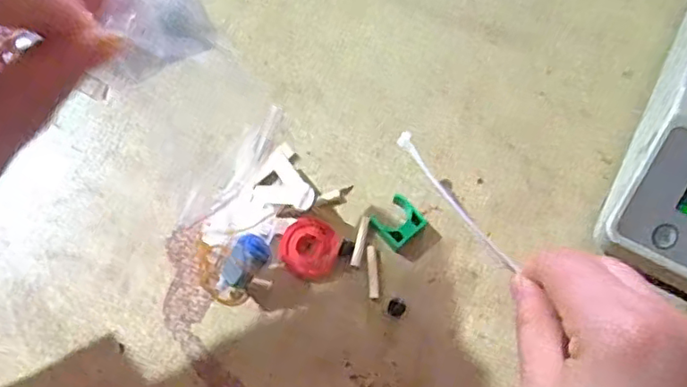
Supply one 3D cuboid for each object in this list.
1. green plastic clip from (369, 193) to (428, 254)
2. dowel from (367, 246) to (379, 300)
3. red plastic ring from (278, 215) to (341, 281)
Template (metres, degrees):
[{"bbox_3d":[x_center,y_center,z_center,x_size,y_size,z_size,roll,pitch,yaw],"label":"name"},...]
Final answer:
[{"bbox_3d":[0.033,0.016,0.343,0.027,0.012,0.025,-35,74,-13],"label":"green plastic clip"},{"bbox_3d":[0.016,0.044,0.335,0.006,0.004,0.030,-2,70,-2],"label":"dowel"},{"bbox_3d":[-0.019,0.031,0.338,0.032,0.007,0.033,0,69,-1],"label":"red plastic ring"}]

